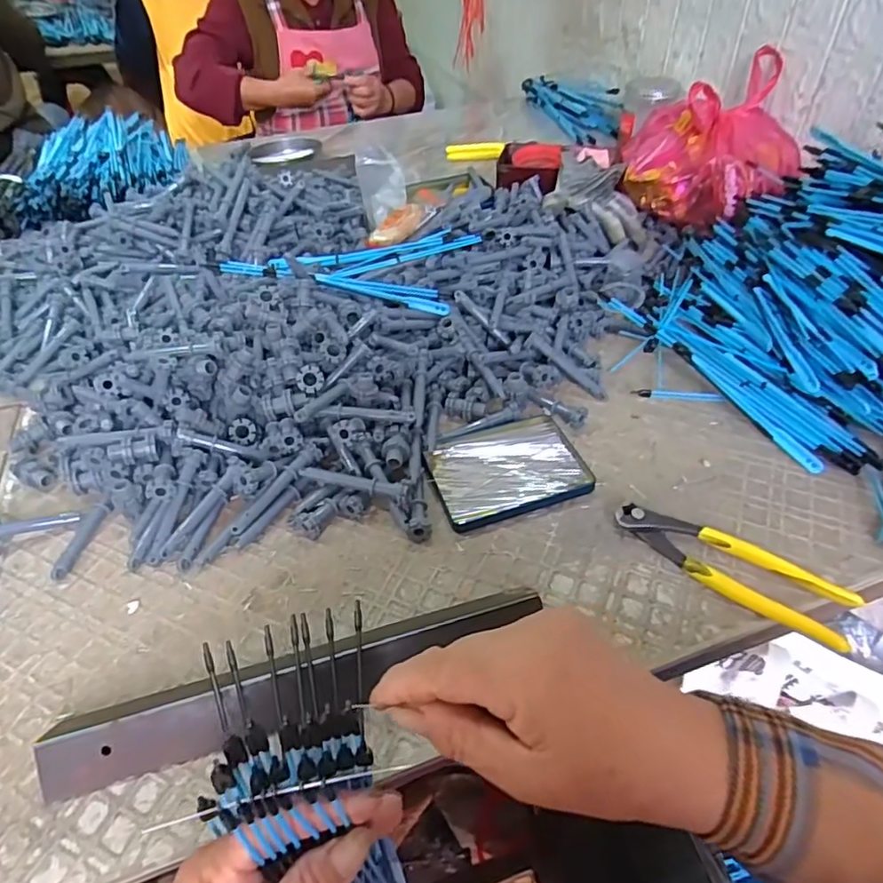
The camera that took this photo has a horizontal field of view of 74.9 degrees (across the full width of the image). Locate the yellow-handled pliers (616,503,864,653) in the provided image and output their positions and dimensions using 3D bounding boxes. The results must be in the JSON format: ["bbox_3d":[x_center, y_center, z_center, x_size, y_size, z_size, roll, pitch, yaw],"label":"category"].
[{"bbox_3d":[0.206,0.088,0.418,0.160,0.023,0.047,29,52,28],"label":"yellow-handled pliers"}]

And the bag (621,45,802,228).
[{"bbox_3d":[0.362,-0.403,0.782,0.217,0.144,0.213,18,48,20],"label":"bag"}]

